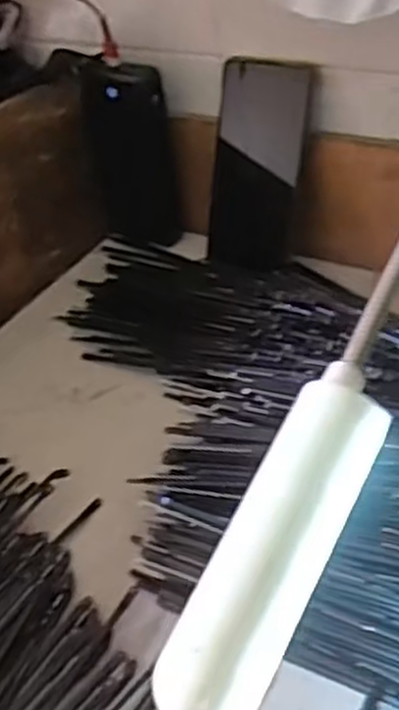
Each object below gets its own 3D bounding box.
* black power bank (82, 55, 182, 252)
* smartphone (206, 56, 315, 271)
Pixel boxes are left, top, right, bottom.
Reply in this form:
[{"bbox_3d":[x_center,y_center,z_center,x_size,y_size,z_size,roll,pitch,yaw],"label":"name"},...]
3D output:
[{"bbox_3d":[-0.058,-0.169,0.677,0.072,0.149,0.035,21,48,30],"label":"black power bank"},{"bbox_3d":[0.046,-0.150,0.629,0.070,0.160,0.008,15,22,20],"label":"smartphone"}]

